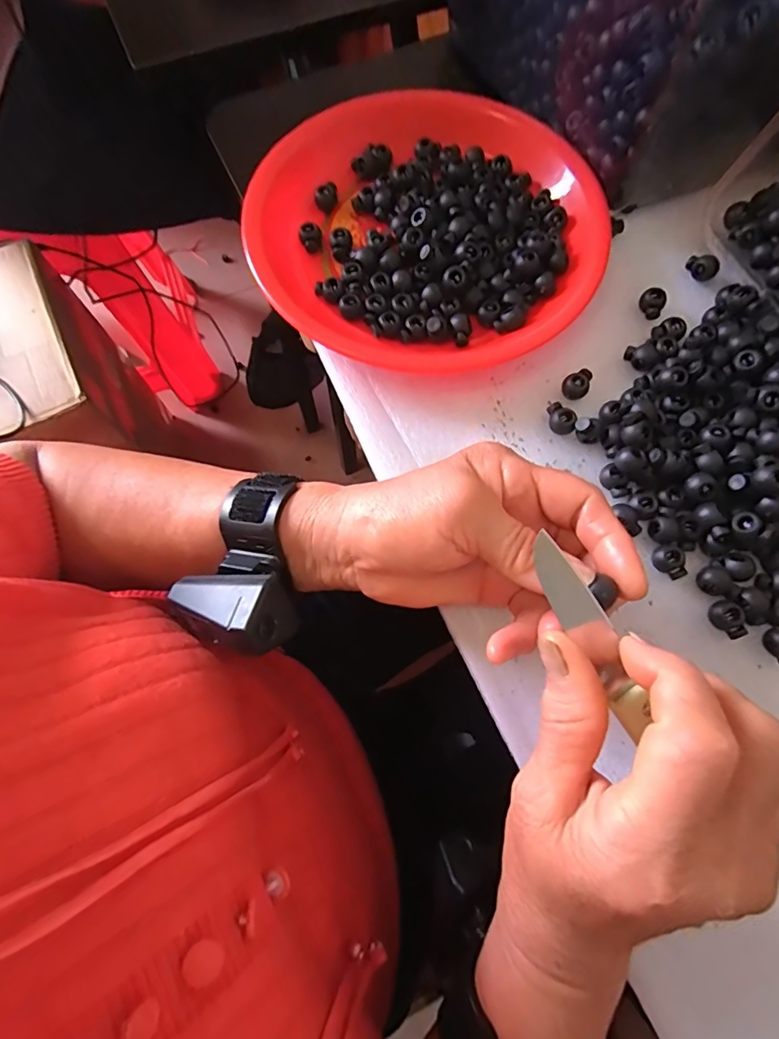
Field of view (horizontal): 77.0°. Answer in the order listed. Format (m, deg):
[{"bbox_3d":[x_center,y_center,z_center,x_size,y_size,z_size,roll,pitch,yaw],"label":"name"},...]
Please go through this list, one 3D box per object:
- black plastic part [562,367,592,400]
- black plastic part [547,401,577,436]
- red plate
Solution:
[{"bbox_3d":[0.115,-0.083,0.300,0.015,0.010,0.020,37,76,11],"label":"black plastic part"},{"bbox_3d":[0.101,-0.060,0.291,0.020,0.013,0.011,40,76,12],"label":"black plastic part"},{"bbox_3d":[0.026,-0.205,0.328,0.221,0.022,0.229,0,74,0],"label":"red plate"}]

